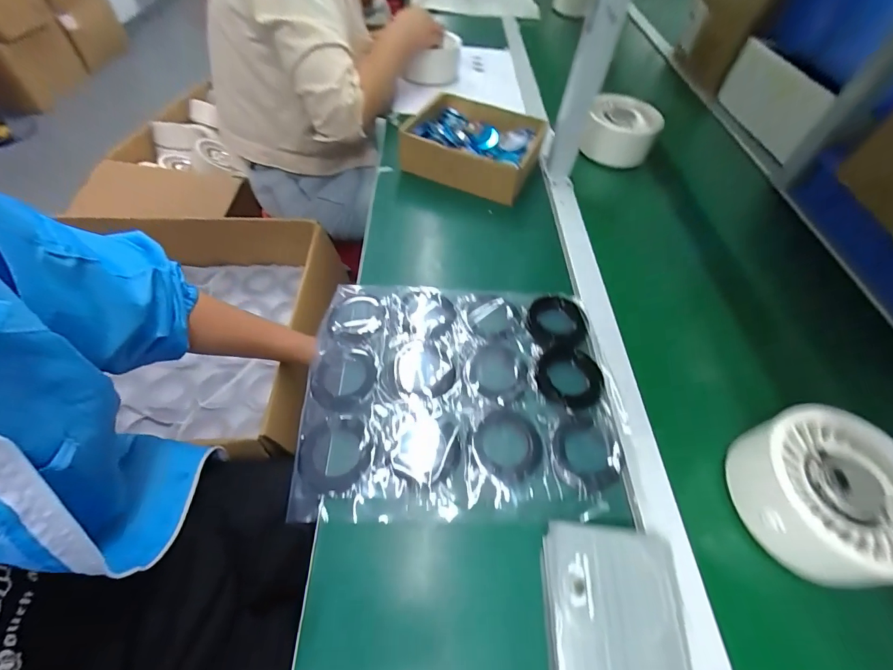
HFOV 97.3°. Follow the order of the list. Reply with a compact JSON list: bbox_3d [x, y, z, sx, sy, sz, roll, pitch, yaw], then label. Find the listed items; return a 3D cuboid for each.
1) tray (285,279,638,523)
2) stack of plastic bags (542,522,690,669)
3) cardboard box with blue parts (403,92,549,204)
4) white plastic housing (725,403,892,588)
[{"bbox_3d":[0.015,0.056,0.436,0.319,0.018,0.277,3,55,-3],"label":"tray"},{"bbox_3d":[0.128,0.248,0.295,0.103,0.033,0.183,6,55,-1],"label":"stack of plastic bags"},{"bbox_3d":[0.049,-0.341,0.695,0.218,0.076,0.183,17,55,9],"label":"cardboard box with blue parts"},{"bbox_3d":[0.348,0.146,0.362,0.146,0.057,0.138,-10,57,-12],"label":"white plastic housing"}]

